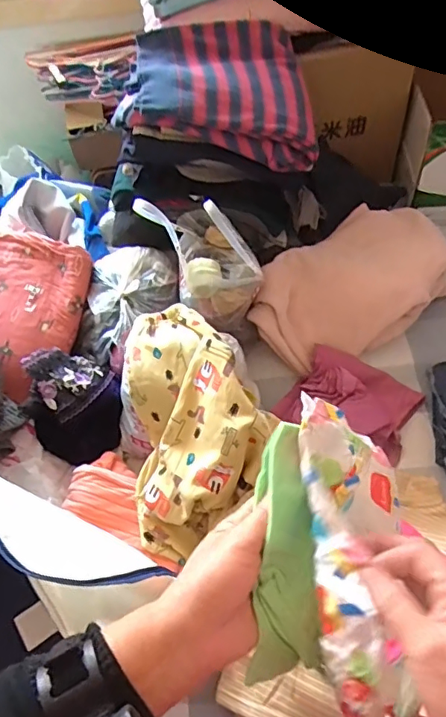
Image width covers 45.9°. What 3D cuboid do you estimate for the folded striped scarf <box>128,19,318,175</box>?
[{"bbox_3d":[0.000,-0.460,0.929,0.324,0.130,0.240,2,55,7],"label":"folded striped scarf"}]

